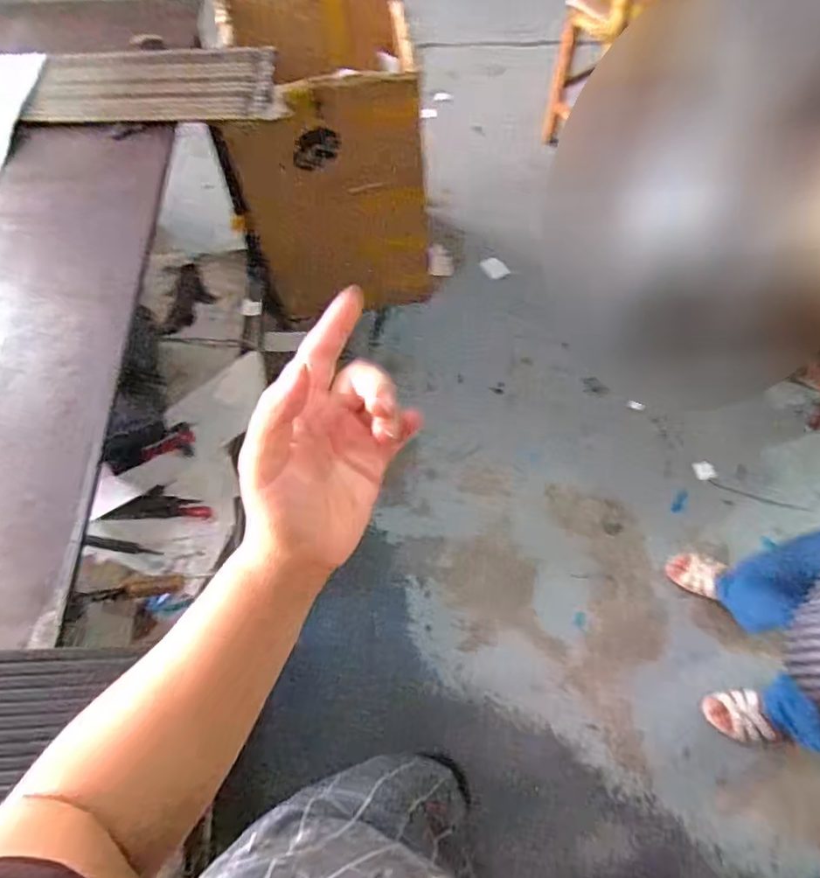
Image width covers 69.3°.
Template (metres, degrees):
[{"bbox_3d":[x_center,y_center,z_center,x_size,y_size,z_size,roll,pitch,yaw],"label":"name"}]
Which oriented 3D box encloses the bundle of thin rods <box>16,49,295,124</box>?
[{"bbox_3d":[-0.381,-0.535,0.899,0.356,0.025,0.119,-4,85,-8],"label":"bundle of thin rods"}]

